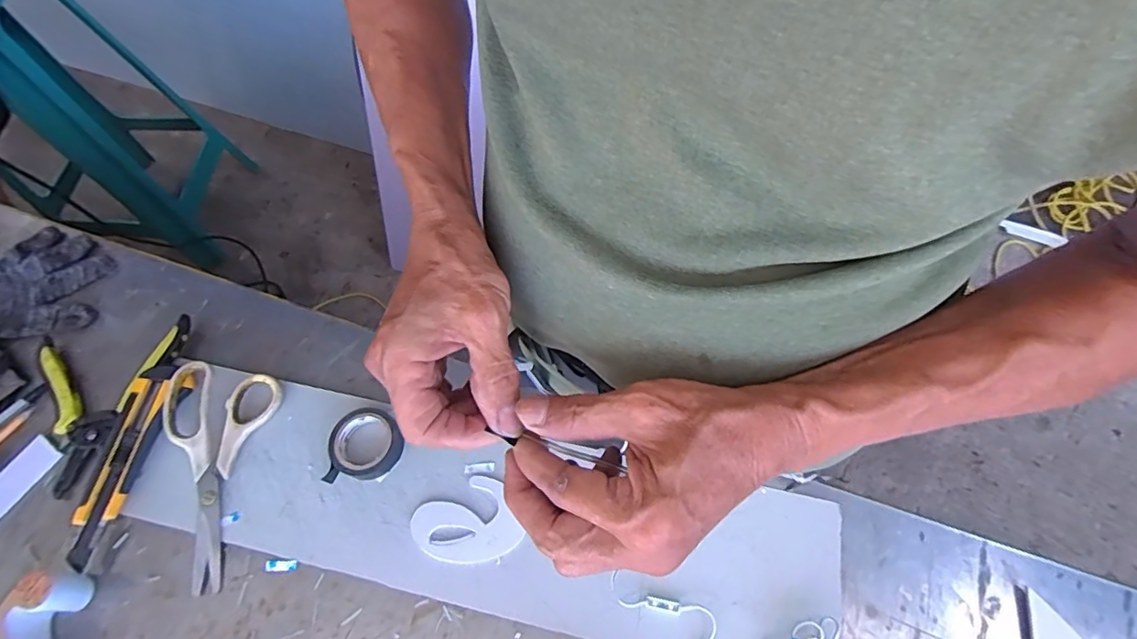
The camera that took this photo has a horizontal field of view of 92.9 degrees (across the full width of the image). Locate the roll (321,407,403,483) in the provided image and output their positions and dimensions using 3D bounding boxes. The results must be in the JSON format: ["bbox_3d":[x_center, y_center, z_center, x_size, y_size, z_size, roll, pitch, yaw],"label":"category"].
[{"bbox_3d":[-0.174,0.106,0.463,0.062,0.021,0.059,-4,63,-1],"label":"roll"}]

